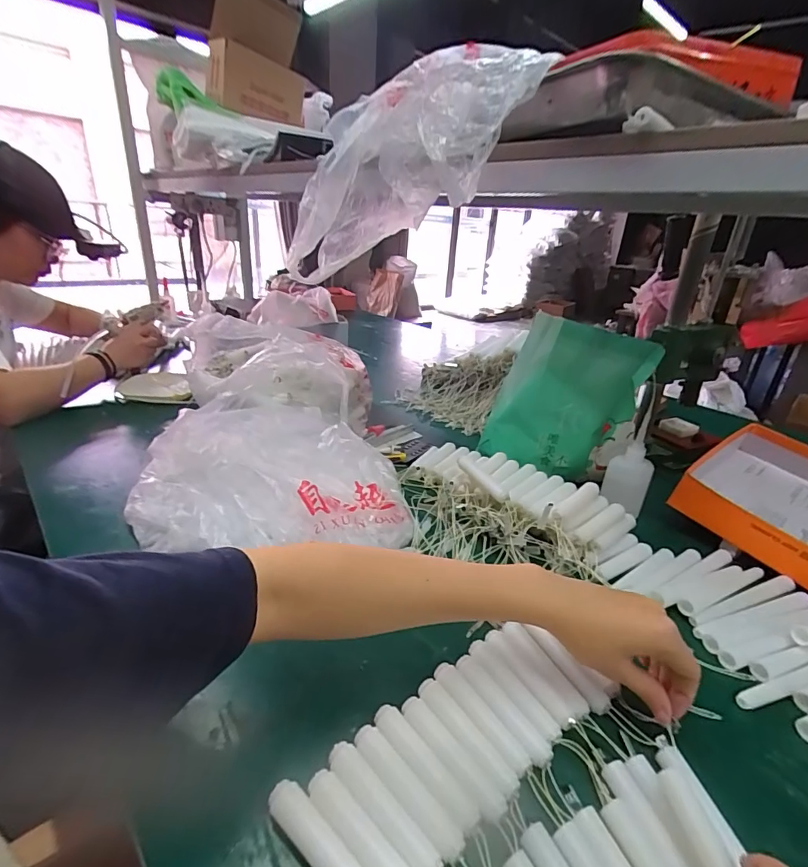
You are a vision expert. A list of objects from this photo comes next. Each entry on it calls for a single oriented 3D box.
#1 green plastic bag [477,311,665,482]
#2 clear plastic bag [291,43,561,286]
[{"bbox_3d":[0.230,-0.054,0.650,0.206,0.211,0.108,22,31,31],"label":"green plastic bag"},{"bbox_3d":[-0.019,-0.328,0.550,0.138,0.211,0.390,-16,13,-33],"label":"clear plastic bag"}]

